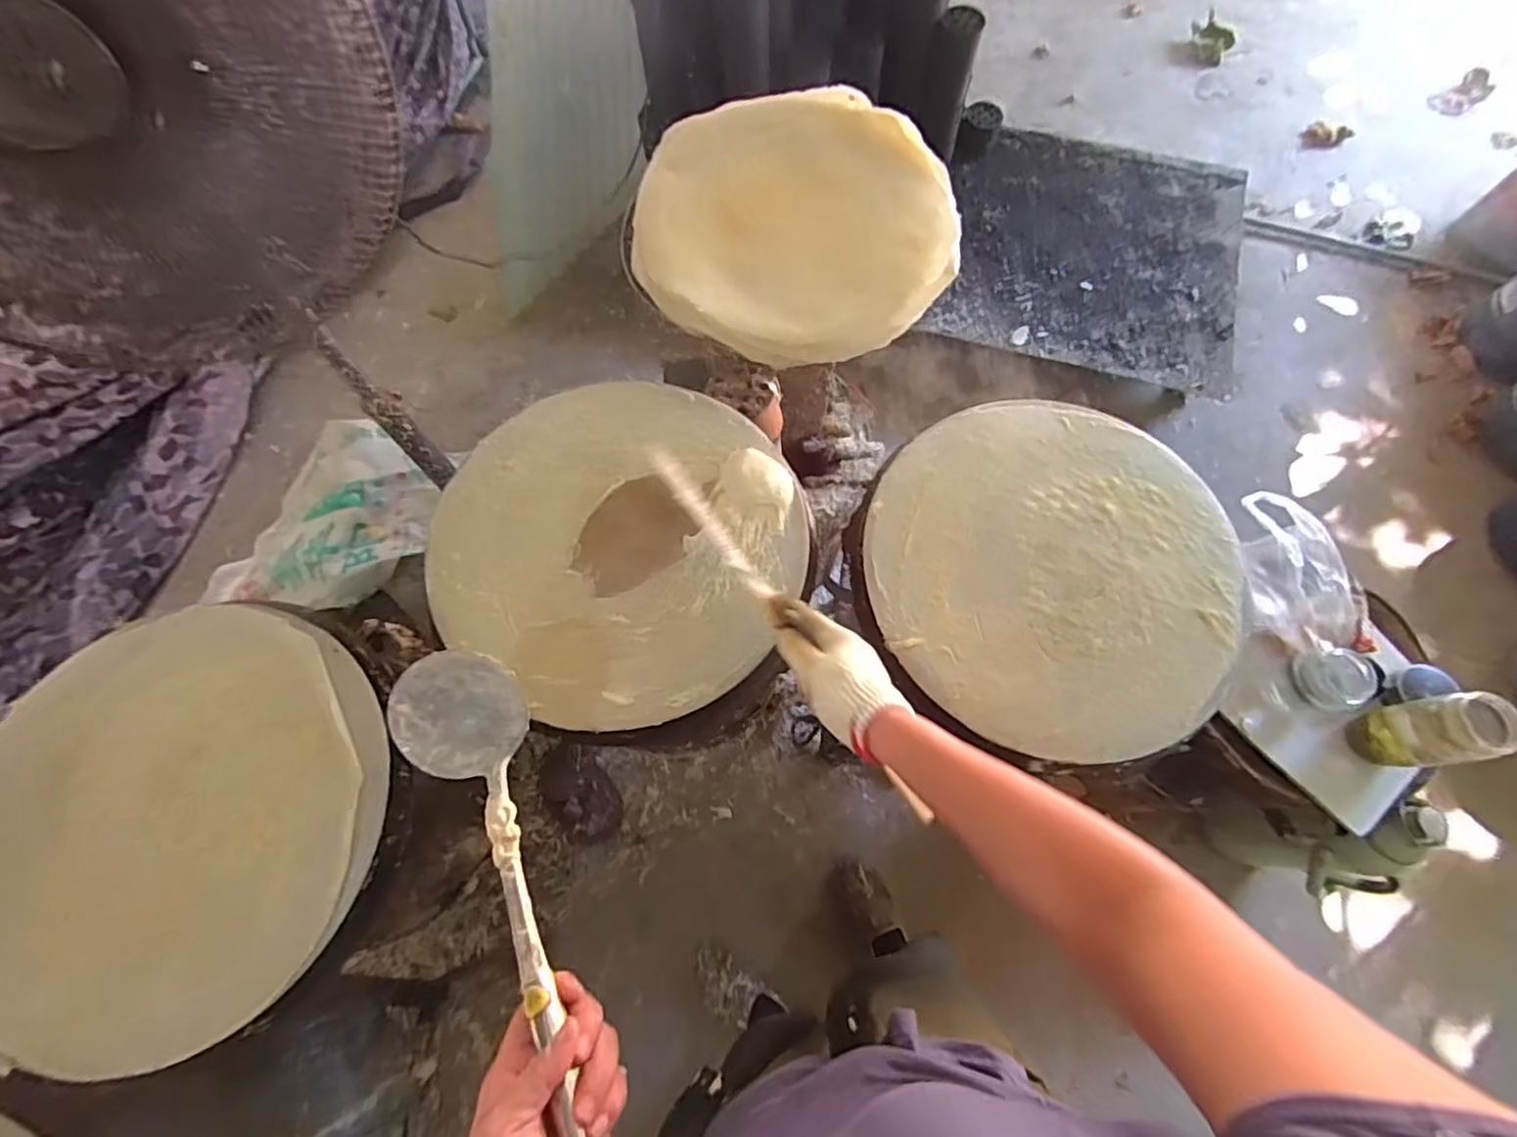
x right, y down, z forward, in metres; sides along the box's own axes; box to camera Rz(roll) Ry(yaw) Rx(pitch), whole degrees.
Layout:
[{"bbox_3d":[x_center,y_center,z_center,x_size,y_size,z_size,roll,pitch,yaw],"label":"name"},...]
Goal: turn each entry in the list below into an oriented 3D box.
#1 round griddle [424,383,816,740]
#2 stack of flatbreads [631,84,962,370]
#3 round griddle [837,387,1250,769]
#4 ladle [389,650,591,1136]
[{"bbox_3d":[-0.140,-0.036,0.660,0.367,0.043,0.368,0,71,-1],"label":"round griddle"},{"bbox_3d":[0.045,-0.417,0.766,0.364,0.043,0.368,6,69,2],"label":"stack of flatbreads"},{"bbox_3d":[0.299,0.001,0.659,0.375,0.028,0.371,0,69,0],"label":"round griddle"},{"bbox_3d":[-0.162,0.204,0.404,0.088,0.063,0.342,-27,54,-10],"label":"ladle"}]

